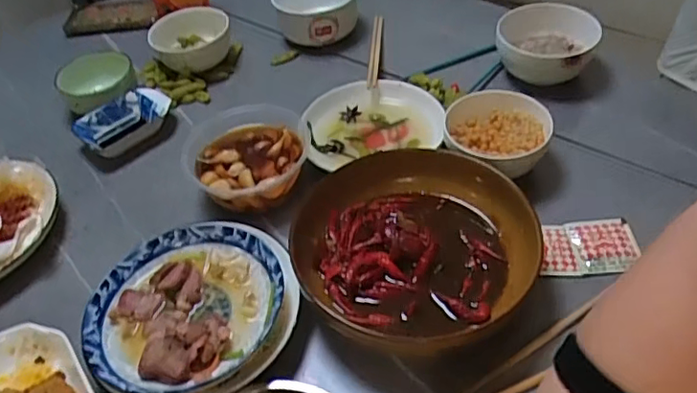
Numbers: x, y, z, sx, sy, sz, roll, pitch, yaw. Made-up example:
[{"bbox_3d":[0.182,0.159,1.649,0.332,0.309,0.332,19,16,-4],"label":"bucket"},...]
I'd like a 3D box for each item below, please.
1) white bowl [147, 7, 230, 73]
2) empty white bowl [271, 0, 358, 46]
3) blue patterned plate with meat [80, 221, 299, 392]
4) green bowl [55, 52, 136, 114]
[{"bbox_3d":[-0.230,-0.226,0.859,0.115,0.061,0.115,-3,45,3],"label":"white bowl"},{"bbox_3d":[-0.051,-0.289,0.895,0.125,0.068,0.124,-3,45,3],"label":"empty white bowl"},{"bbox_3d":[-0.146,0.105,0.551,0.186,0.040,0.177,-3,45,3],"label":"blue patterned plate with meat"},{"bbox_3d":[-0.350,-0.157,0.822,0.104,0.056,0.085,-23,47,-17],"label":"green bowl"}]

